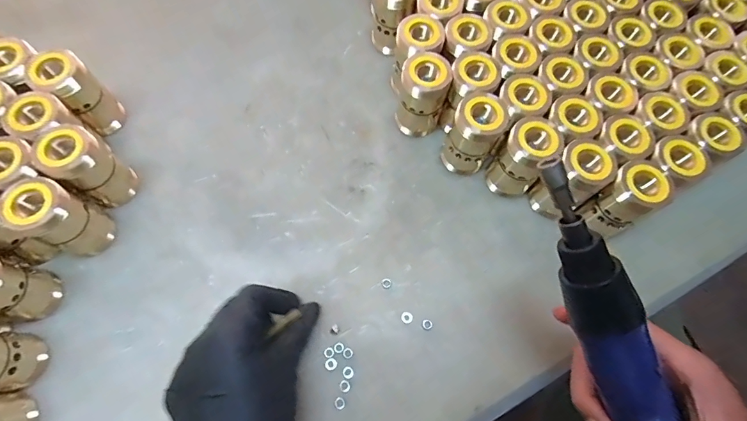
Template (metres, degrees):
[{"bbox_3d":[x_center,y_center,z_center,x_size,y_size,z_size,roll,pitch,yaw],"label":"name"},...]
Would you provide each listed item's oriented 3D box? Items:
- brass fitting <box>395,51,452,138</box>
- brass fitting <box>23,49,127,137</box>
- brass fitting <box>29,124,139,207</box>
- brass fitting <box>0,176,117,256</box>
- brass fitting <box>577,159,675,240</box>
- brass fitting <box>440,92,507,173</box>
[{"bbox_3d":[0.043,-0.102,0.360,0.040,0.073,0.038,0,70,-1],"label":"brass fitting"},{"bbox_3d":[-0.252,-0.099,0.346,0.029,0.077,0.037,40,74,12],"label":"brass fitting"},{"bbox_3d":[-0.234,-0.036,0.325,0.042,0.073,0.039,0,70,-1],"label":"brass fitting"},{"bbox_3d":[-0.238,0.008,0.311,0.032,0.079,0.039,21,71,6],"label":"brass fitting"},{"bbox_3d":[0.201,-0.009,0.325,0.041,0.064,0.037,-42,76,-15],"label":"brass fitting"},{"bbox_3d":[0.086,-0.064,0.348,0.039,0.072,0.042,0,70,-1],"label":"brass fitting"}]

